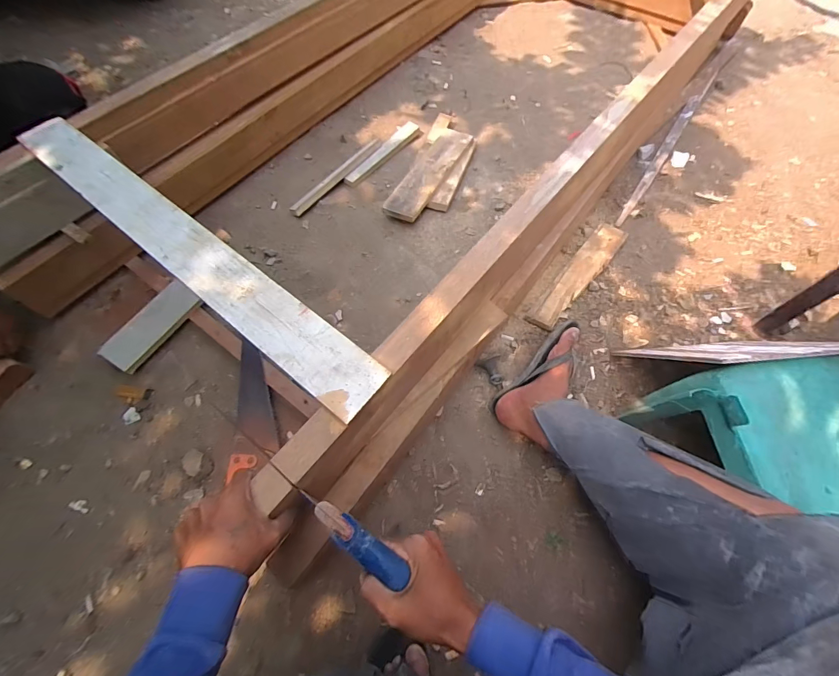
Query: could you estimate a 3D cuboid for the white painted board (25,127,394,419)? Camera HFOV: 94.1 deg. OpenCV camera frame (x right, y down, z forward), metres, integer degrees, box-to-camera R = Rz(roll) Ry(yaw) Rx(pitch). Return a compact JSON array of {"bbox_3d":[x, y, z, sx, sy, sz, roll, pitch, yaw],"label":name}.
[{"bbox_3d":[-0.377,-0.149,0.632,0.818,0.022,0.092,36,70,17],"label":"white painted board"}]

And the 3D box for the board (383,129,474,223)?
[{"bbox_3d":[0.024,-0.464,1.102,0.104,0.023,0.384,27,67,13],"label":"board"}]

